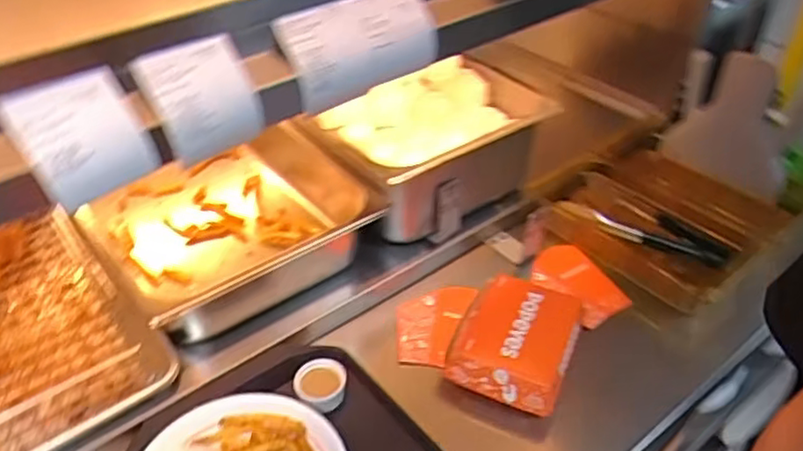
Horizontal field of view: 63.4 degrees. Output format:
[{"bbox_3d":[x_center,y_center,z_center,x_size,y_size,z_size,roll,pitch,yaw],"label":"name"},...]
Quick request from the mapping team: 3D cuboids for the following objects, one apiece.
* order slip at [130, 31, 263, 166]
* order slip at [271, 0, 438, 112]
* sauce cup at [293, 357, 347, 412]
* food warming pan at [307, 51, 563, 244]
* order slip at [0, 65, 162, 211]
[{"bbox_3d":[-0.164,-0.107,0.538,0.085,0.087,0.012,-29,16,-32],"label":"order slip"},{"bbox_3d":[-0.035,-0.177,0.627,0.168,0.073,0.049,-28,48,-30],"label":"order slip"},{"bbox_3d":[-0.094,0.188,0.758,0.059,0.029,0.059,0,40,0],"label":"sauce cup"},{"bbox_3d":[0.071,-0.118,0.982,0.355,0.149,0.203,-26,47,-28],"label":"food warming pan"},{"bbox_3d":[-0.240,-0.068,0.488,0.084,0.088,0.008,-32,15,-28],"label":"order slip"}]

